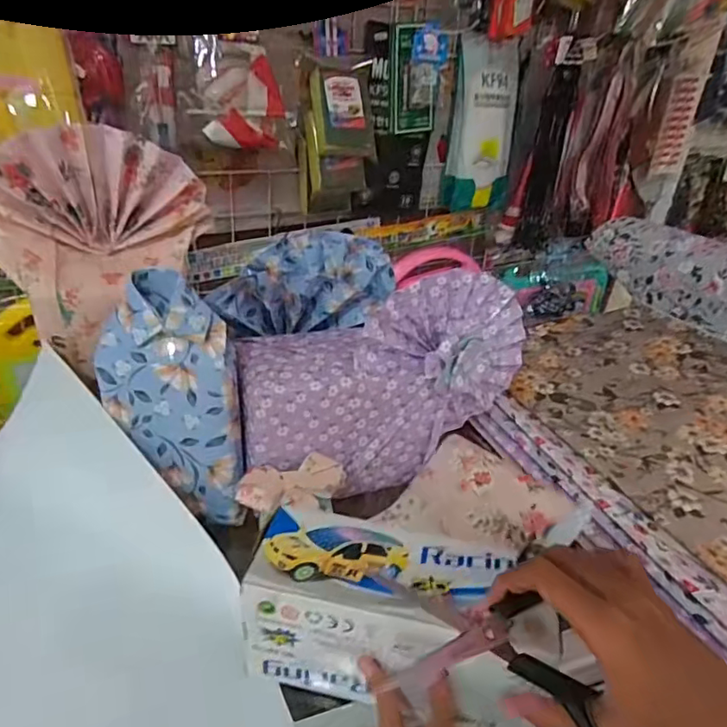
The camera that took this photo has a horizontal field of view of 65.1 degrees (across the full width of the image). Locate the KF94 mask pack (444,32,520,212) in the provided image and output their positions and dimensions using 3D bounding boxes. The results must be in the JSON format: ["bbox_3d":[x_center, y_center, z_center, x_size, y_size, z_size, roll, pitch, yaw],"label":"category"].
[{"bbox_3d":[0.189,-0.365,0.884,0.106,0.249,0.033,-11,34,-14],"label":"KF94 mask pack"}]

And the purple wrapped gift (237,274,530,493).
[{"bbox_3d":[0.022,0.010,0.523,0.263,0.183,0.089,-5,32,-16],"label":"purple wrapped gift"}]

